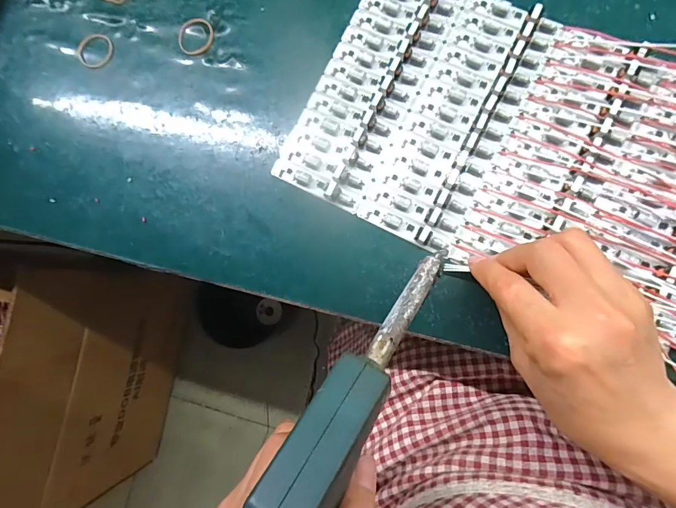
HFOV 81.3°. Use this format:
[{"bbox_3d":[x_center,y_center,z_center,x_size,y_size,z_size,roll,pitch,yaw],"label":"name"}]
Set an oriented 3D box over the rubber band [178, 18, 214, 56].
[{"bbox_3d":[-0.119,-0.180,0.325,0.031,0.004,0.031,-1,85,8],"label":"rubber band"}]

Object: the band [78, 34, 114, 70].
[{"bbox_3d":[-0.210,-0.175,0.339,0.033,0.004,0.031,-1,85,8],"label":"band"}]

